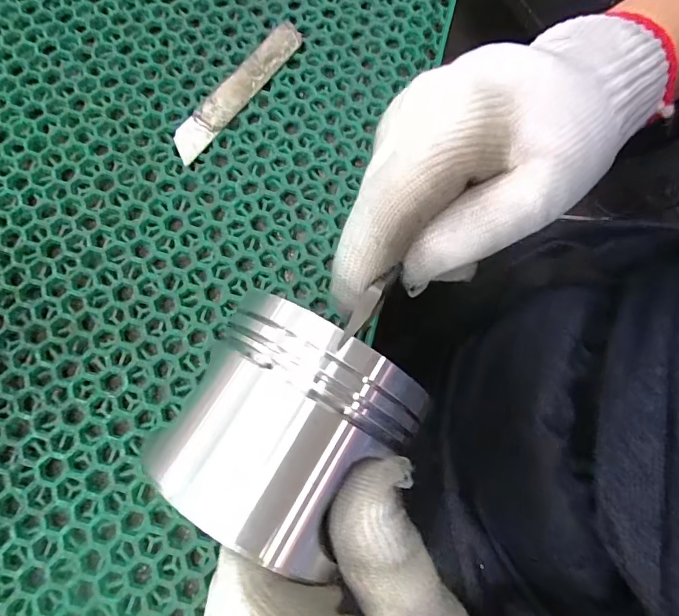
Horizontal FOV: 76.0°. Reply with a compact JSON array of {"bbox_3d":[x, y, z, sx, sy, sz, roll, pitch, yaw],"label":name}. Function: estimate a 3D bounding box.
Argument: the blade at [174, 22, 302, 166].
[{"bbox_3d":[-0.057,-0.122,0.242,0.019,0.004,0.101,38,77,7],"label":"blade"}]

